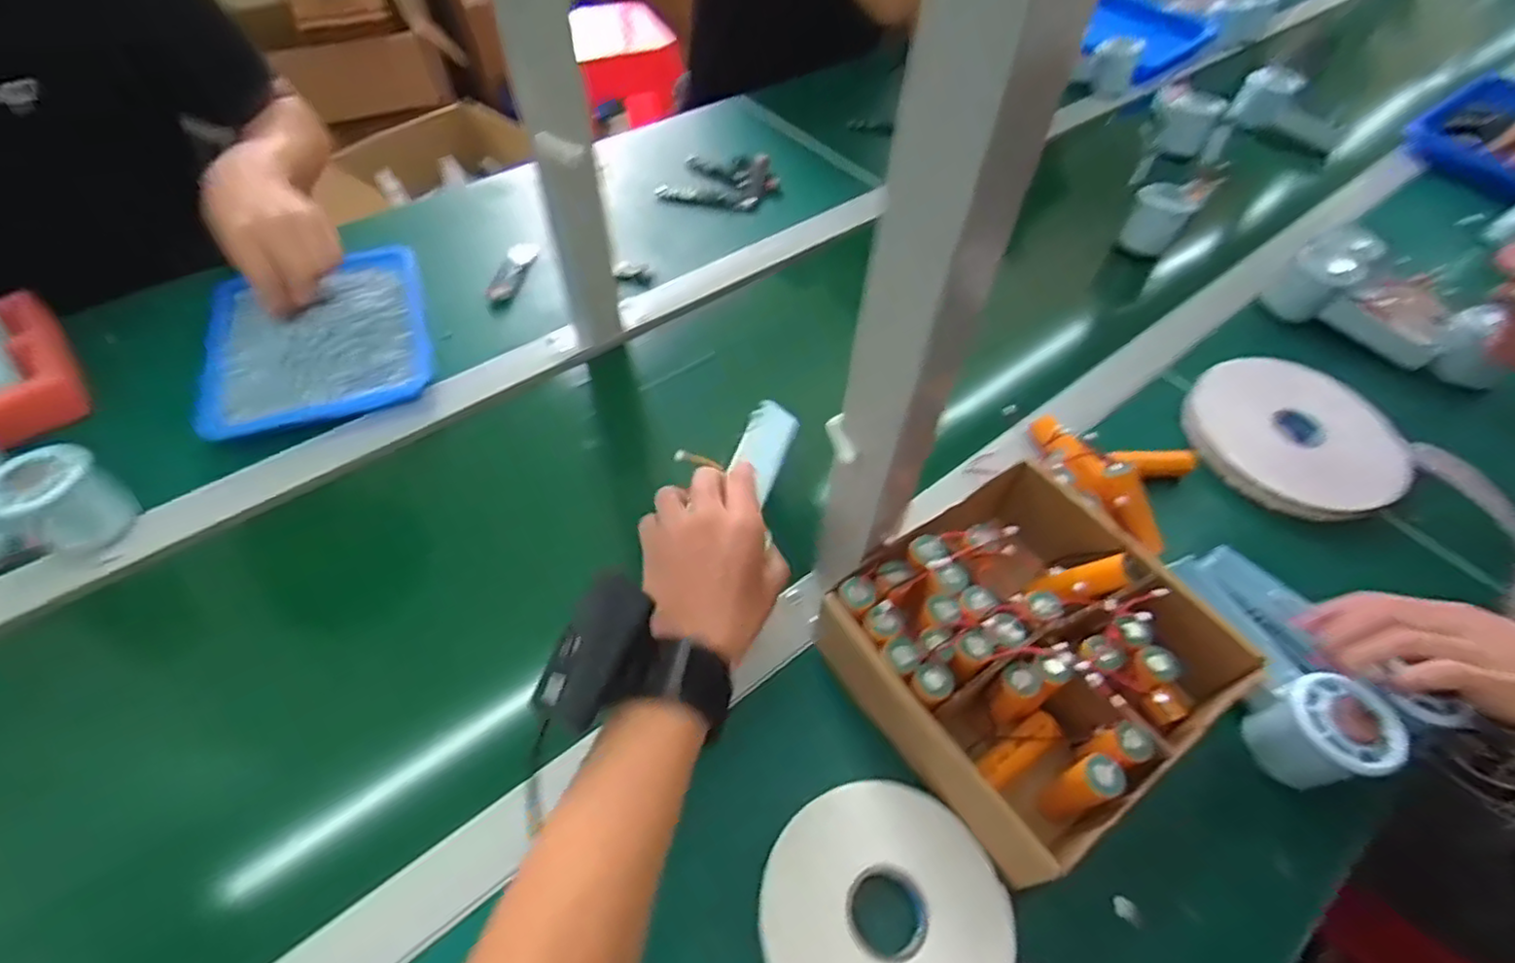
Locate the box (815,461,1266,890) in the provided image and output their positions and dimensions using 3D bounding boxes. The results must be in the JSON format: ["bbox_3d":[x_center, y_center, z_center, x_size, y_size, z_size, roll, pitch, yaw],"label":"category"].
[{"bbox_3d":[0.166,0.101,0.405,0.193,0.071,0.179,-30,60,-21],"label":"box"}]

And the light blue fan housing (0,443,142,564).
[{"bbox_3d":[-0.487,0.011,0.462,0.059,0.056,0.056,30,59,19],"label":"light blue fan housing"}]

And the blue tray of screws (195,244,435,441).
[{"bbox_3d":[-0.393,-0.132,0.592,0.181,0.034,0.186,-18,57,-13],"label":"blue tray of screws"}]

